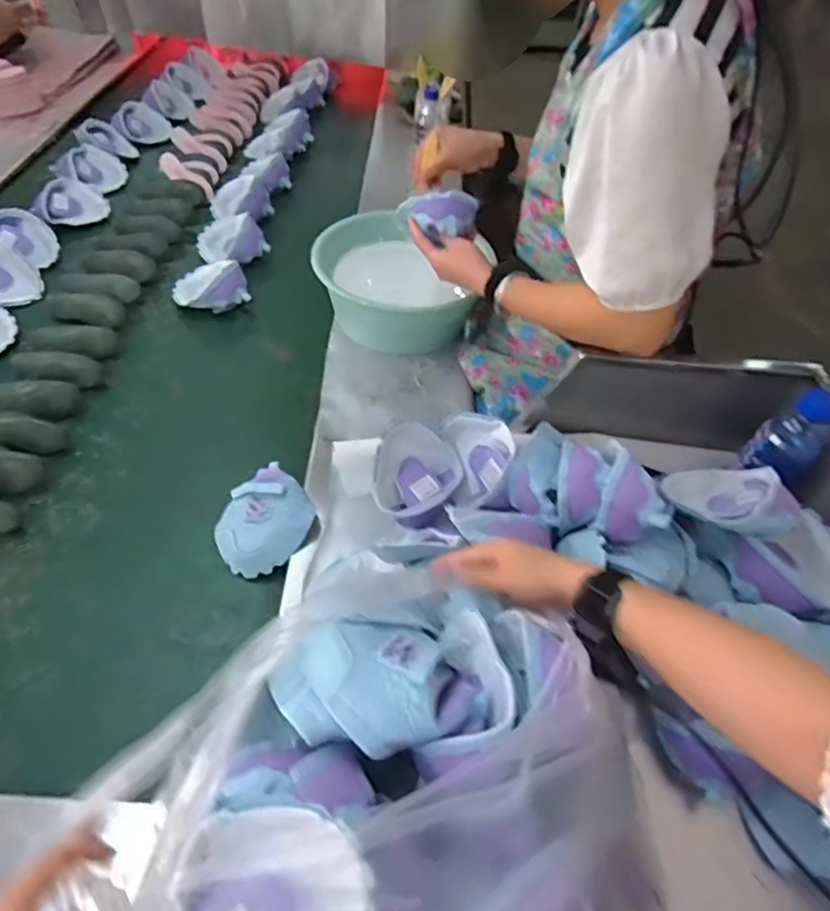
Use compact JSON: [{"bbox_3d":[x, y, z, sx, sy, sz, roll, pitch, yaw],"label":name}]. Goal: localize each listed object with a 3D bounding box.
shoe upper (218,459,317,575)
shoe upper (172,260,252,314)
[{"bbox_3d":[-0.199,0.079,0.768,0.124,0.066,0.125,-27,58,-26],"label":"shoe upper"},{"bbox_3d":[-0.386,-0.321,1.097,0.125,0.057,0.132,-20,55,-21],"label":"shoe upper"}]

